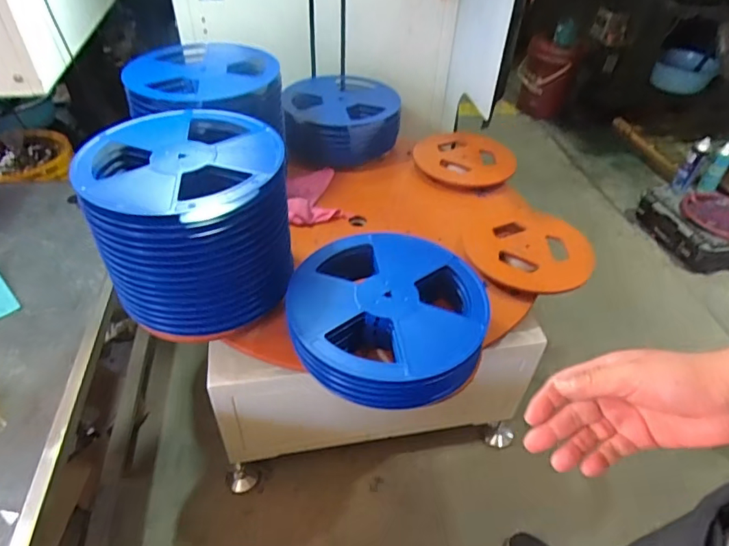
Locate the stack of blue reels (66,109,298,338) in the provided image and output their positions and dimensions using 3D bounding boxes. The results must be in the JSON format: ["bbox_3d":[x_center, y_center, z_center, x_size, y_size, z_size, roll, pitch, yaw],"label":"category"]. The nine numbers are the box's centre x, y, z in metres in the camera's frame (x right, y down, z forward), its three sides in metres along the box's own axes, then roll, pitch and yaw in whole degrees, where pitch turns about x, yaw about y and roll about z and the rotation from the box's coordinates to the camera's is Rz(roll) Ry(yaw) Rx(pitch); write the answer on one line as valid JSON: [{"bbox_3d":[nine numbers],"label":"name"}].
[{"bbox_3d":[-0.298,-0.102,0.876,0.310,0.238,0.326,-14,47,-18],"label":"stack of blue reels"}]

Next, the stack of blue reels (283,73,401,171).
[{"bbox_3d":[-0.062,-0.437,1.391,0.321,0.135,0.347,-3,44,-8],"label":"stack of blue reels"}]

